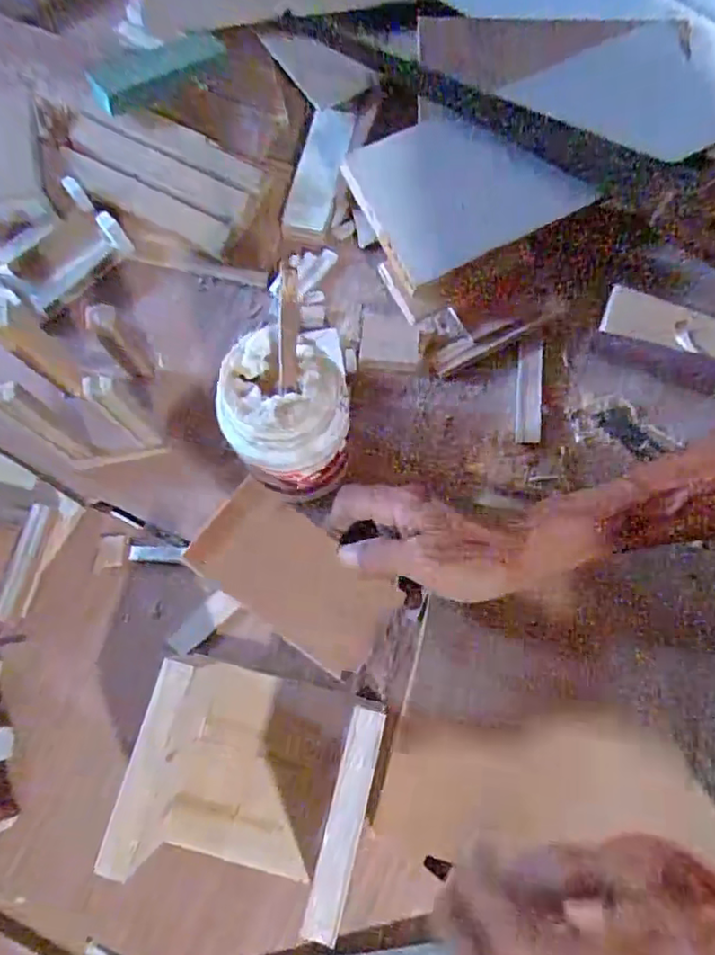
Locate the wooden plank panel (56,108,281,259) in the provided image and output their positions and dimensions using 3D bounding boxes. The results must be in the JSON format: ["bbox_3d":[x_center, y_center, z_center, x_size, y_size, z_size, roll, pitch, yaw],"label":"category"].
[{"bbox_3d":[-0.161,-0.252,0.524,0.184,0.029,0.087,26,76,7],"label":"wooden plank panel"}]

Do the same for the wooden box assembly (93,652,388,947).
[{"bbox_3d":[-0.061,0.176,0.374,0.125,0.091,0.109,12,74,3],"label":"wooden box assembly"}]

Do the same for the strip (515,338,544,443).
[{"bbox_3d":[0.132,-0.067,0.483,0.019,0.008,0.082,5,74,1],"label":"strip"}]

